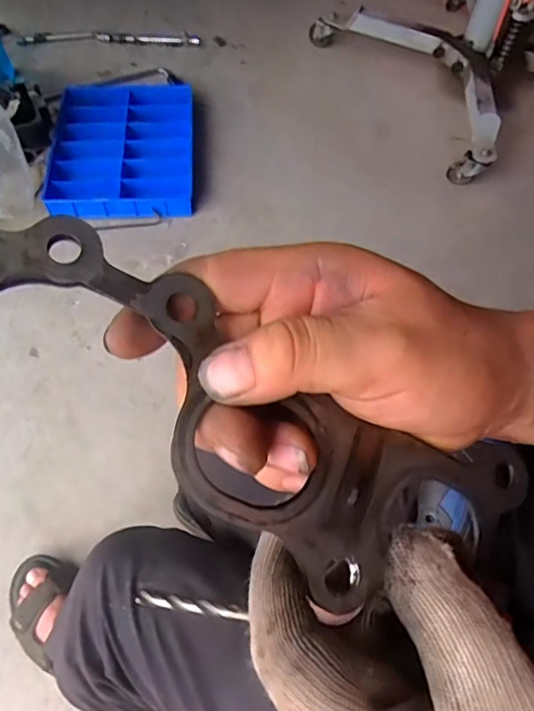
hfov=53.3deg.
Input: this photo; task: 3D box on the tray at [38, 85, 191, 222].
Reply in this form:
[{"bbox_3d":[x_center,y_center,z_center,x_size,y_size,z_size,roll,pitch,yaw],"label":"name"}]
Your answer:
[{"bbox_3d":[-0.360,-0.516,1.343,0.340,0.085,0.395,-3,60,-3],"label":"tray"}]

